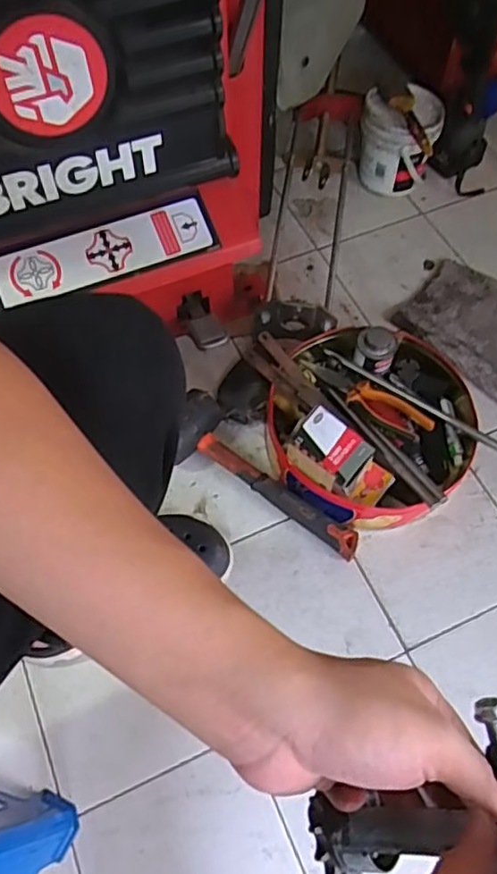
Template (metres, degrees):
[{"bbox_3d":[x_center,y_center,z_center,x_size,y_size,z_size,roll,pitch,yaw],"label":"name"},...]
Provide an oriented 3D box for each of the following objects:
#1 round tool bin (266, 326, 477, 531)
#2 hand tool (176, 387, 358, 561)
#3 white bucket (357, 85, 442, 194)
[{"bbox_3d":[0.154,-0.030,0.801,0.269,0.099,0.278,0,61,0],"label":"round tool bin"},{"bbox_3d":[0.015,0.055,0.782,0.282,0.061,0.086,37,67,18],"label":"hand tool"},{"bbox_3d":[0.248,-0.493,1.054,0.123,0.134,0.123,0,61,0],"label":"white bucket"}]

